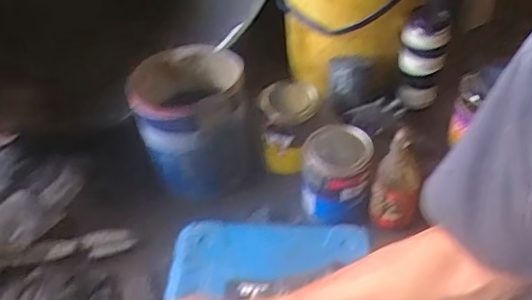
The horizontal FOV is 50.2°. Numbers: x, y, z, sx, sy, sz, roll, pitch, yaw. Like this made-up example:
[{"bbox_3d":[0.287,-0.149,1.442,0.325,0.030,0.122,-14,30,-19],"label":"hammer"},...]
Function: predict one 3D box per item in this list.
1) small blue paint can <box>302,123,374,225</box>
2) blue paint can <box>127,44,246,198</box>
[{"bbox_3d":[0.108,0.037,0.879,0.101,0.117,0.110,-1,44,1],"label":"small blue paint can"},{"bbox_3d":[-0.121,-0.044,0.936,0.168,0.203,0.165,-1,44,1],"label":"blue paint can"}]

